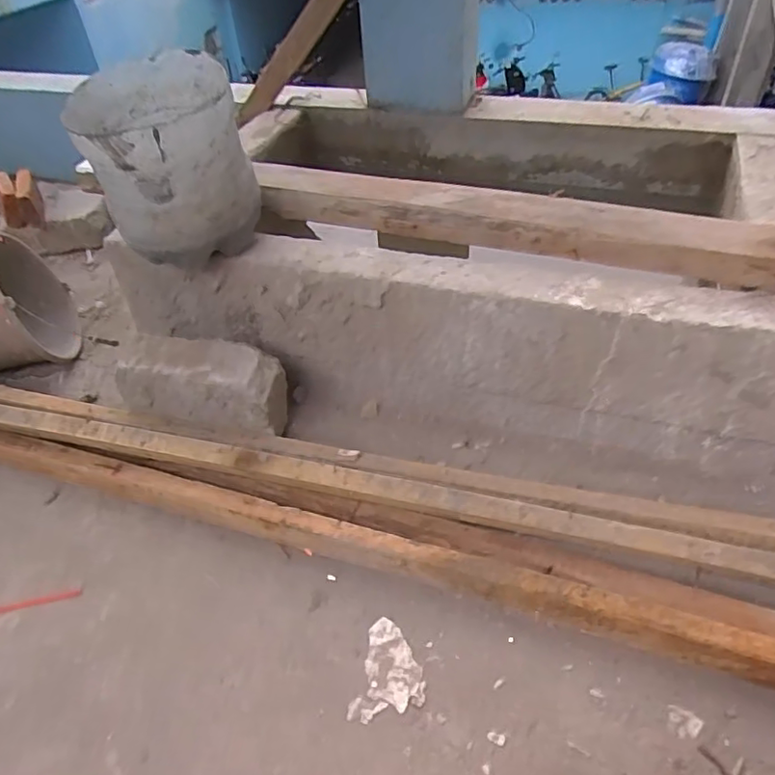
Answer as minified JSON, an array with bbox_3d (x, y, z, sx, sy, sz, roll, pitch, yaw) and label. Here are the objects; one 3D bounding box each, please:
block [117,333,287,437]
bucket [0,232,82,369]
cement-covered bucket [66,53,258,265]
[{"bbox_3d":[-0.329,-0.008,1.083,0.293,0.144,0.116,9,46,14],"label":"block"},{"bbox_3d":[-0.821,-0.158,1.264,0.245,0.269,0.245,-21,7,4],"label":"bucket"},{"bbox_3d":[-0.349,-0.356,0.979,0.227,0.255,0.243,-3,44,3],"label":"cement-covered bucket"}]

